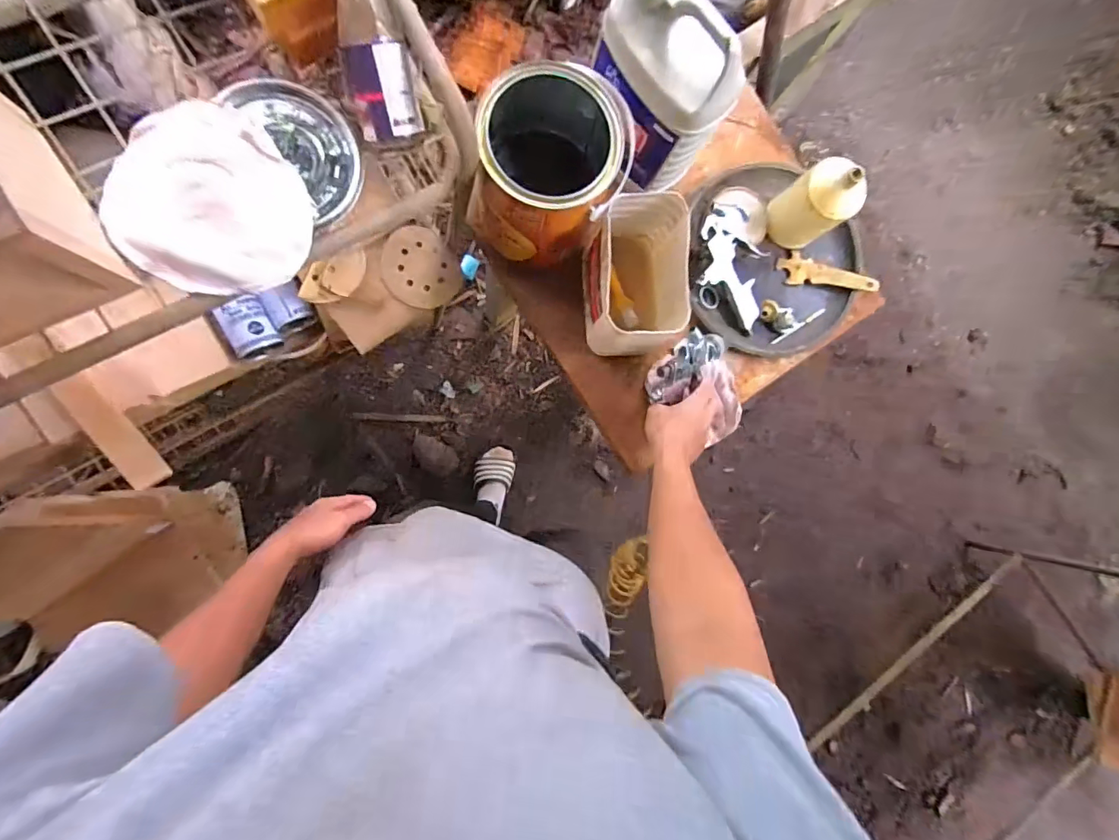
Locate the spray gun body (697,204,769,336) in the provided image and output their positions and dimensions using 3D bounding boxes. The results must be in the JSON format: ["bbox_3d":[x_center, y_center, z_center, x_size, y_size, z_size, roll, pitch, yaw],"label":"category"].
[{"bbox_3d":[0.255,-0.223,0.738,0.101,0.031,0.185,-13,101,-8],"label":"spray gun body"}]

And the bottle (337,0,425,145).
[{"bbox_3d":[-0.186,-0.366,0.490,0.073,0.056,0.167,-11,113,-8],"label":"bottle"}]

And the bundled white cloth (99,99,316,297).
[{"bbox_3d":[-0.347,-0.213,0.487,0.167,0.046,0.171,-37,92,-8],"label":"bundled white cloth"}]

